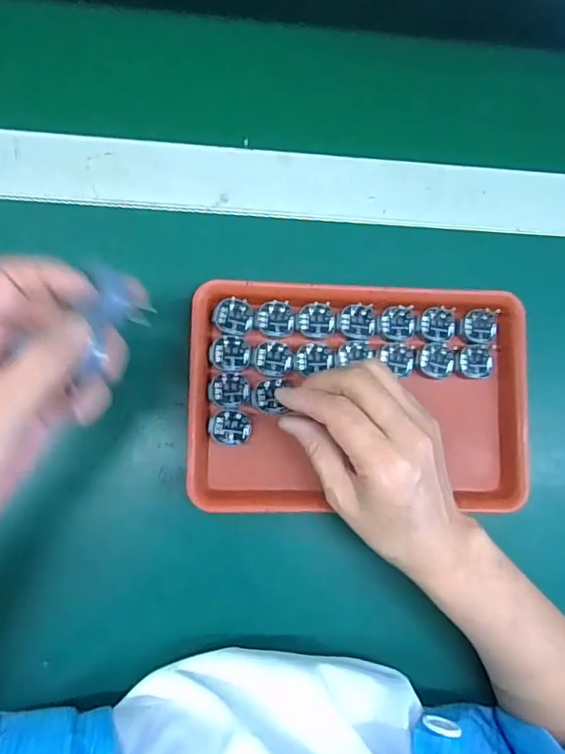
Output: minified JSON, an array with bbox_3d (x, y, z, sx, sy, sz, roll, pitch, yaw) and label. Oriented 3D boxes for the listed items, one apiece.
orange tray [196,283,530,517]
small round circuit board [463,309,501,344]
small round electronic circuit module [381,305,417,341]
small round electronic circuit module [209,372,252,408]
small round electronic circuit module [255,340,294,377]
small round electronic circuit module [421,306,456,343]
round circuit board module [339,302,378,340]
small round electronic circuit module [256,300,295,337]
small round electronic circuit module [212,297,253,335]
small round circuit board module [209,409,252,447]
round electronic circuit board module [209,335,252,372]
[{"bbox_3d":[0.056,0.014,0.380,0.235,0.022,0.155,2,84,-8],"label":"orange tray"},{"bbox_3d":[0.146,-0.037,0.396,0.026,0.007,0.024,1,84,-5],"label":"small round circuit board"},{"bbox_3d":[0.085,-0.039,0.392,0.025,0.005,0.024,1,84,-5],"label":"small round electronic circuit module"},{"bbox_3d":[-0.037,0.009,0.375,0.028,0.004,0.023,7,83,-5],"label":"small round electronic circuit module"},{"bbox_3d":[-0.005,-0.014,0.380,0.026,0.004,0.025,1,84,-5],"label":"small round electronic circuit module"},{"bbox_3d":[0.115,-0.038,0.395,0.026,0.004,0.026,-5,84,-6],"label":"small round electronic circuit module"},{"bbox_3d":[0.055,-0.040,0.388,0.027,0.004,0.025,1,84,-5],"label":"round circuit board module"},{"bbox_3d":[-0.005,-0.041,0.383,0.026,0.004,0.025,1,84,-5],"label":"small round electronic circuit module"},{"bbox_3d":[-0.035,-0.043,0.378,0.027,0.004,0.025,1,84,-5],"label":"small round electronic circuit module"},{"bbox_3d":[-0.036,0.035,0.373,0.029,0.004,0.024,7,83,-5],"label":"small round circuit board module"},{"bbox_3d":[-0.036,-0.017,0.376,0.028,0.004,0.025,-2,84,-6],"label":"round electronic circuit board module"}]

